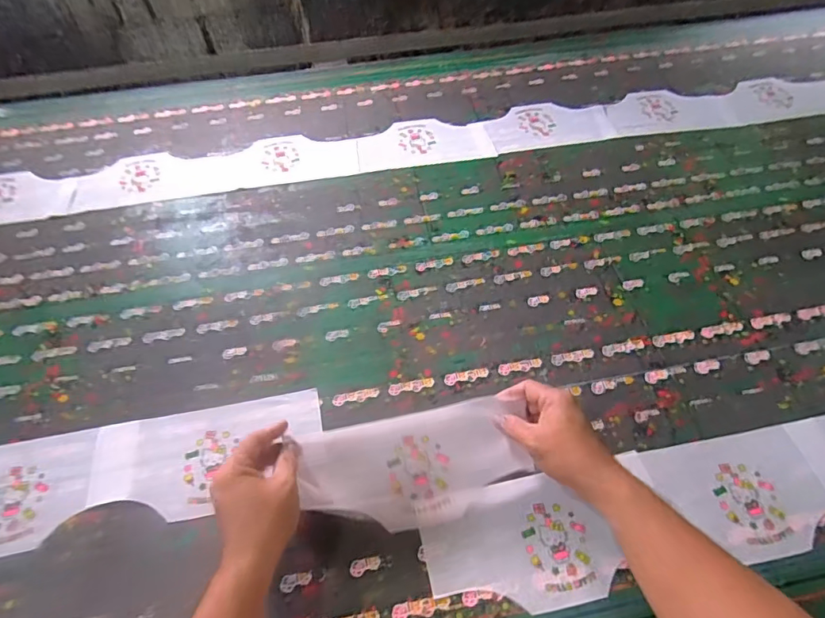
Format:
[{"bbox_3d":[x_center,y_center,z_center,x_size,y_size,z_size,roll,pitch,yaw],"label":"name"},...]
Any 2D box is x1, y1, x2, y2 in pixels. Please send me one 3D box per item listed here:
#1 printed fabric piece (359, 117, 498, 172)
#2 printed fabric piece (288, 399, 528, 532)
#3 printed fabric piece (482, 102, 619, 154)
[{"bbox_3d":[0.021,-0.330,0.940,0.253,0.005,0.132,-8,56,-4],"label":"printed fabric piece"},{"bbox_3d":[0.001,0.186,0.565,0.264,0.055,0.119,-11,55,4],"label":"printed fabric piece"},{"bbox_3d":[0.272,-0.376,0.964,0.253,0.008,0.137,-11,56,-6],"label":"printed fabric piece"}]

